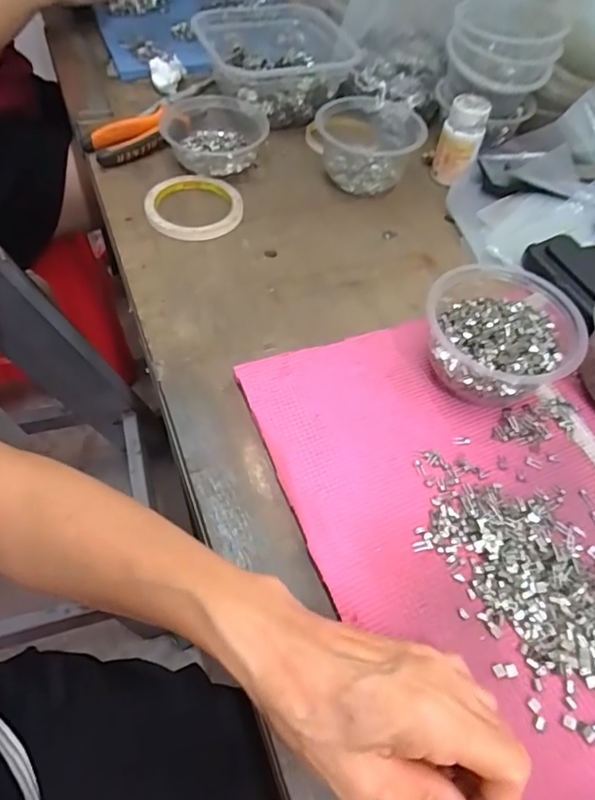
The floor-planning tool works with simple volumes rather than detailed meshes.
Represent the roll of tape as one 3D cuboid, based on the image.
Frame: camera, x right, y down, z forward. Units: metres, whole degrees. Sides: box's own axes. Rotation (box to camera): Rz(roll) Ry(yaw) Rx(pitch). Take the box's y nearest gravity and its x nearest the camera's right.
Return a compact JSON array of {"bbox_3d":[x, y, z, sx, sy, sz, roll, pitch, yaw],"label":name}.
[{"bbox_3d":[-0.107,-0.201,0.552,0.095,0.015,0.095,1,55,-4],"label":"roll of tape"}]

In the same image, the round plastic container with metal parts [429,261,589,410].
[{"bbox_3d":[0.157,-0.053,0.422,0.109,0.064,0.117,3,55,-4],"label":"round plastic container with metal parts"}]

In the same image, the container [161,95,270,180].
[{"bbox_3d":[-0.093,-0.295,0.600,0.116,0.042,0.115,-7,55,-9],"label":"container"}]

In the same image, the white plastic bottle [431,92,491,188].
[{"bbox_3d":[0.178,-0.285,0.584,0.044,0.073,0.047,18,55,9],"label":"white plastic bottle"}]

